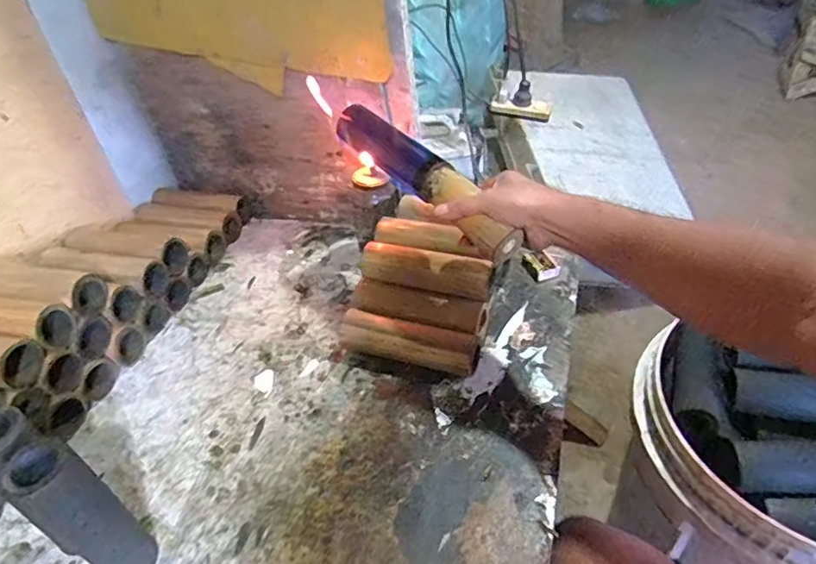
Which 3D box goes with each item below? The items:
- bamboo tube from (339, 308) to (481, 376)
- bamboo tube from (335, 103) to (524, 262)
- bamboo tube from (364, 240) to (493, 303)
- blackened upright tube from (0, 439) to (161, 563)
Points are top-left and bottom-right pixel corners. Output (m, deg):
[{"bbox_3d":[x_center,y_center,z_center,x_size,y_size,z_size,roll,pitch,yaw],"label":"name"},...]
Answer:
[{"bbox_3d":[0.001,0.081,0.685,0.175,0.056,0.040,8,41,21],"label":"bamboo tube"},{"bbox_3d":[0.019,-0.129,0.639,0.049,0.043,0.296,-30,57,-26],"label":"bamboo tube"},{"bbox_3d":[0.019,-0.019,0.715,0.182,0.046,0.043,8,42,23],"label":"bamboo tube"},{"bbox_3d":[-0.281,0.209,0.479,0.054,0.177,0.056,17,45,29],"label":"blackened upright tube"}]

